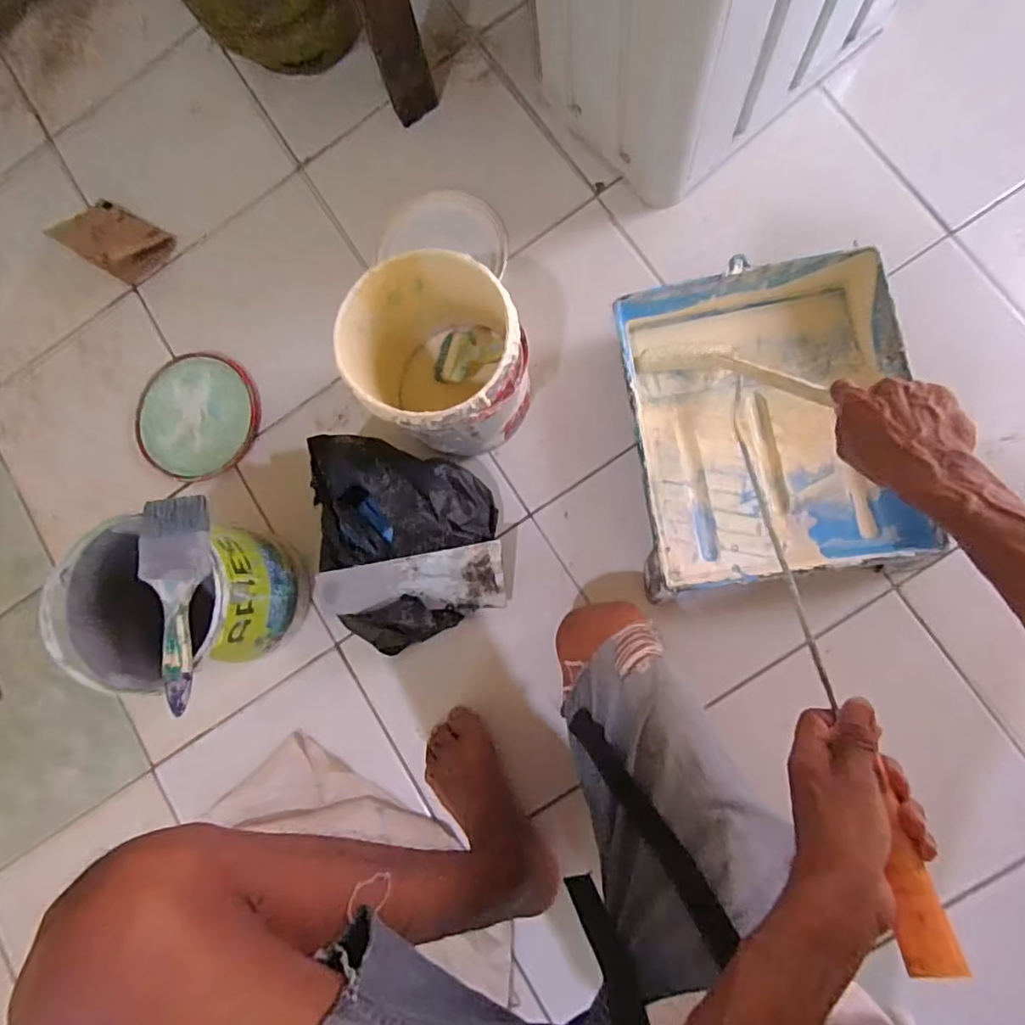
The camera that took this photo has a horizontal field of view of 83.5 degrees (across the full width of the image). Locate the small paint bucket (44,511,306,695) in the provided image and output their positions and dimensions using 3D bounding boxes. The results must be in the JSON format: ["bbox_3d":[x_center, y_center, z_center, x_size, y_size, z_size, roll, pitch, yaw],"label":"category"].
[{"bbox_3d":[-0.369,0.100,0.671,0.190,0.199,0.172,-1,86,9],"label":"small paint bucket"}]

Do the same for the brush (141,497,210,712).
[{"bbox_3d":[-0.333,0.088,0.560,0.074,0.015,0.203,-1,84,8],"label":"brush"}]

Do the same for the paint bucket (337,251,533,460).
[{"bbox_3d":[-0.071,-0.161,0.642,0.172,0.199,0.162,-1,86,9],"label":"paint bucket"}]

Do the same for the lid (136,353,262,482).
[{"bbox_3d":[-0.431,-0.129,0.779,0.175,0.018,0.165,-1,86,9],"label":"lid"}]

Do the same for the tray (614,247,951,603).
[{"bbox_3d":[0.283,-0.097,0.656,0.293,0.067,0.353,-7,85,8],"label":"tray"}]

